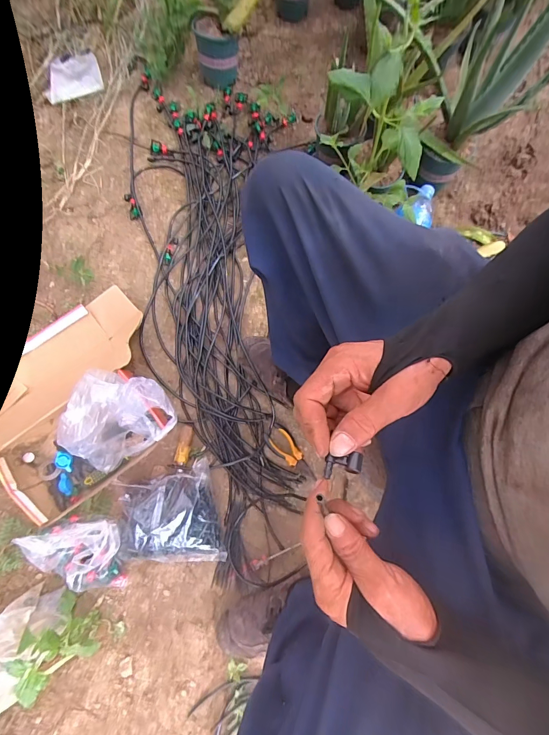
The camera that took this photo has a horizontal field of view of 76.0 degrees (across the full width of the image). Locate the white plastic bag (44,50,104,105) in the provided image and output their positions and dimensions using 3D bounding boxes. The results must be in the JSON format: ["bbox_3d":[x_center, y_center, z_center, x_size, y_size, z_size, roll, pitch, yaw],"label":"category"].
[{"bbox_3d":[-0.574,-0.826,0.999,0.159,0.024,0.122,-16,77,-3],"label":"white plastic bag"}]

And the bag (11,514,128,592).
[{"bbox_3d":[-0.373,0.358,0.659,0.150,0.115,0.132,1,76,1],"label":"bag"}]

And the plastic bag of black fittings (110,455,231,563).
[{"bbox_3d":[-0.208,0.303,0.695,0.192,0.059,0.190,-14,76,-2],"label":"plastic bag of black fittings"}]

